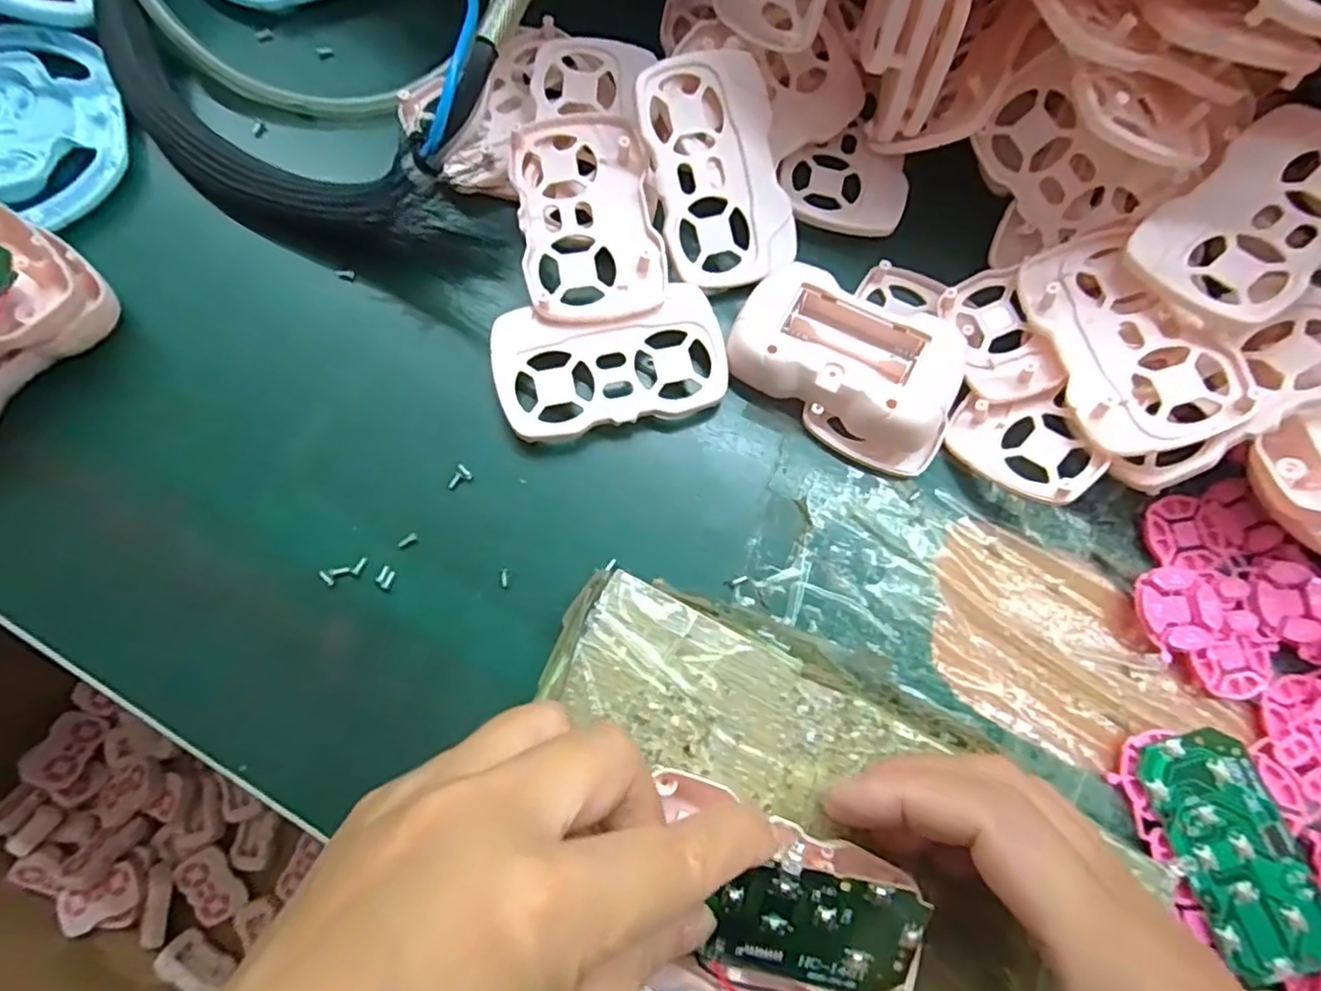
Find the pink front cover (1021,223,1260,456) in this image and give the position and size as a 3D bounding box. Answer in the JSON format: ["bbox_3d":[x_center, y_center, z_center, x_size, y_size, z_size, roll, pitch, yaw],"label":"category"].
[{"bbox_3d":[0.173,-0.058,0.251,0.051,0.015,0.088,-21,71,9],"label":"pink front cover"}]

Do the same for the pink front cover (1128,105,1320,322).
[{"bbox_3d":[0.214,-0.098,0.238,0.081,0.011,0.053,-44,69,-2],"label":"pink front cover"}]

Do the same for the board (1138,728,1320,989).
[{"bbox_3d":[0.195,0.120,0.225,0.039,0.004,0.074,-15,73,3],"label":"board"}]

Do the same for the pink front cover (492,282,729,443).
[{"bbox_3d":[-0.019,-0.051,0.262,0.087,0.017,0.051,-12,77,-6],"label":"pink front cover"}]

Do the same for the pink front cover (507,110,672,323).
[{"bbox_3d":[-0.029,-0.113,0.268,0.053,0.013,0.091,-9,76,-5],"label":"pink front cover"}]

